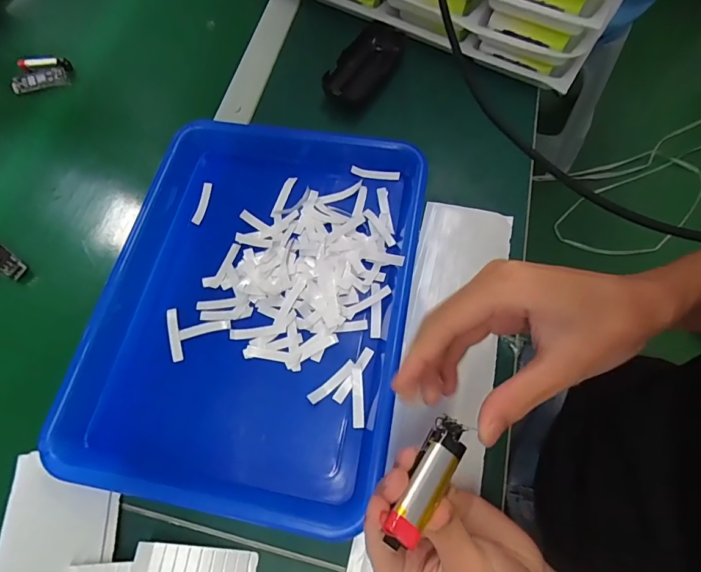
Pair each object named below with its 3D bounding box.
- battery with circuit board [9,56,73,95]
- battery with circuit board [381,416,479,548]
[{"bbox_3d":[-0.363,-0.247,0.501,0.065,0.017,0.039,-3,66,1],"label":"battery with circuit board"},{"bbox_3d":[0.040,0.093,0.211,0.017,0.011,0.068,32,55,13],"label":"battery with circuit board"}]

